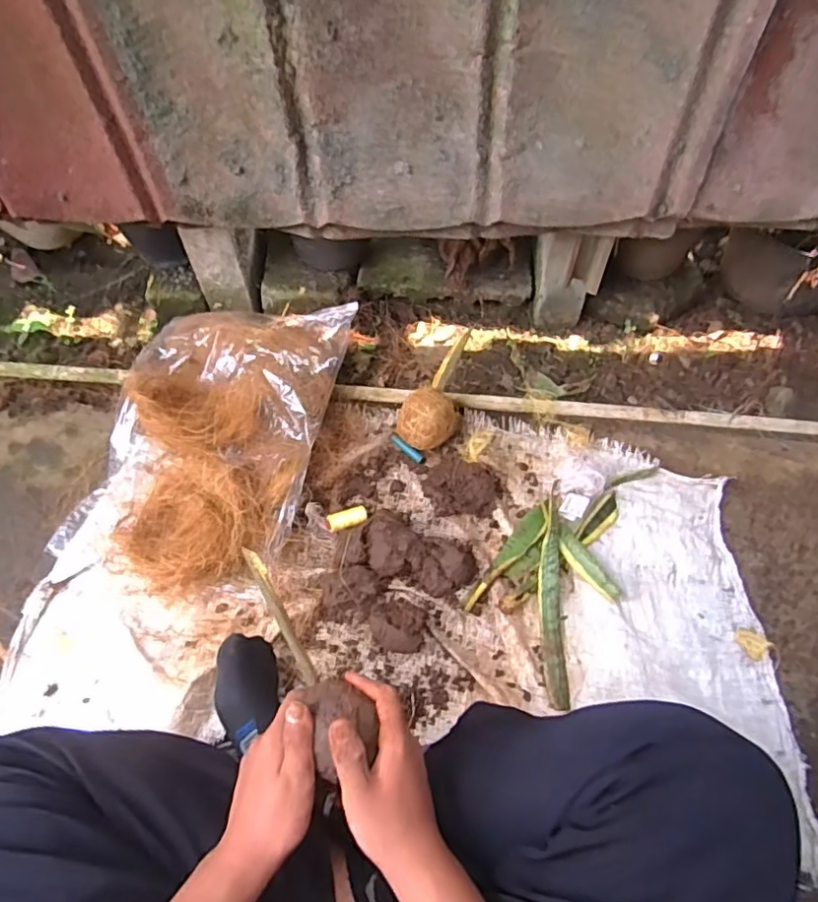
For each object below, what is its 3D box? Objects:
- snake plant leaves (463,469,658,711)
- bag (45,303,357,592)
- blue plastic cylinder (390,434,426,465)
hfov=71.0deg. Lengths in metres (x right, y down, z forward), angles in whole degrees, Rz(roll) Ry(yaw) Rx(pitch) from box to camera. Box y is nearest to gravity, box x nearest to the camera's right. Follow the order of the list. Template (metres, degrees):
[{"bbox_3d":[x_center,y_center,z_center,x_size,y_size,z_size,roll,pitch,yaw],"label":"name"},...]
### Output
[{"bbox_3d":[0.212,0.134,0.769,0.154,0.031,0.348,28,66,16],"label":"snake plant leaves"},{"bbox_3d":[-0.269,-0.055,0.796,0.290,0.105,0.475,12,62,8],"label":"bag"},{"bbox_3d":[-0.003,-0.003,0.850,0.062,0.015,0.015,33,67,18],"label":"blue plastic cylinder"}]

